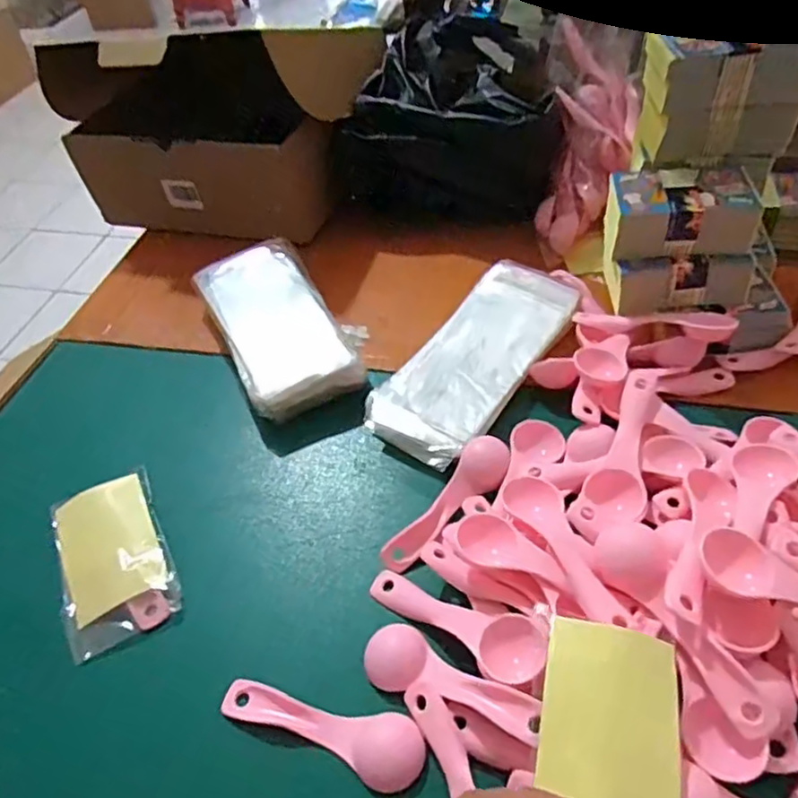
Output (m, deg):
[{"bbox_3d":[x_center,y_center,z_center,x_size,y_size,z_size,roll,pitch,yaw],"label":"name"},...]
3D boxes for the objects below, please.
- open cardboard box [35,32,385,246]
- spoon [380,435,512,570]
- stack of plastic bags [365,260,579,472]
[{"bbox_3d":[-0.175,-0.302,0.670,0.292,0.162,0.216,9,51,14],"label":"open cardboard box"},{"bbox_3d":[0.033,0.065,0.414,0.028,0.015,0.111,28,56,30],"label":"spoon"},{"bbox_3d":[0.061,-0.030,0.494,0.084,0.037,0.195,29,56,30],"label":"stack of plastic bags"}]

